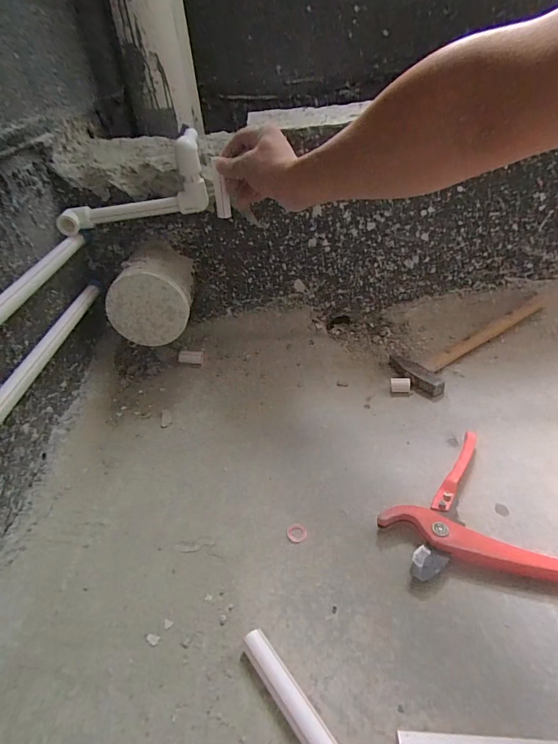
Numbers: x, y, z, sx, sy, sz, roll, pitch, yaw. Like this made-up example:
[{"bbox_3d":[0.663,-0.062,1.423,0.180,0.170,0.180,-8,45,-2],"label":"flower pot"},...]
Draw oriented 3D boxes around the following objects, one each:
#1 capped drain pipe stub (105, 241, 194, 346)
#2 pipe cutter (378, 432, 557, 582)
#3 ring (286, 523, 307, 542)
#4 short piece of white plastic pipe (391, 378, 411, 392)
[{"bbox_3d":[-0.188,-0.120,0.615,0.112,0.102,0.137,-5,37,1],"label":"capped drain pipe stub"},{"bbox_3d":[0.199,0.160,0.414,0.162,0.023,0.188,-18,40,-15],"label":"pipe cutter"},{"bbox_3d":[0.019,0.174,0.444,0.021,0.004,0.021,-4,38,3],"label":"ring"},{"bbox_3d":[0.183,0.019,0.614,0.028,0.018,0.015,3,39,11],"label":"short piece of white plastic pipe"}]

